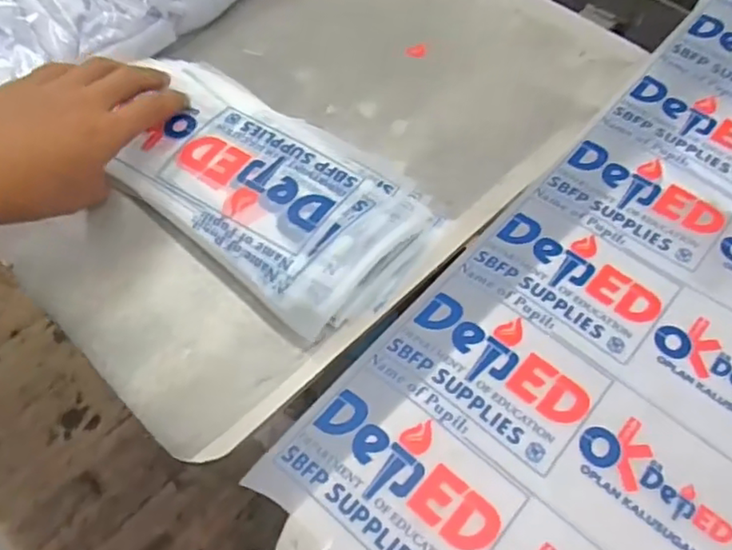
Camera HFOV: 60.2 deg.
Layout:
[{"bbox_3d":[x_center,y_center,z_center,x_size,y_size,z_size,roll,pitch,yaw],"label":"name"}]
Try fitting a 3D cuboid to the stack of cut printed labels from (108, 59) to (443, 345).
[{"bbox_3d":[-0.082,-0.070,0.474,0.251,0.028,0.140,36,61,19],"label":"stack of cut printed labels"}]

